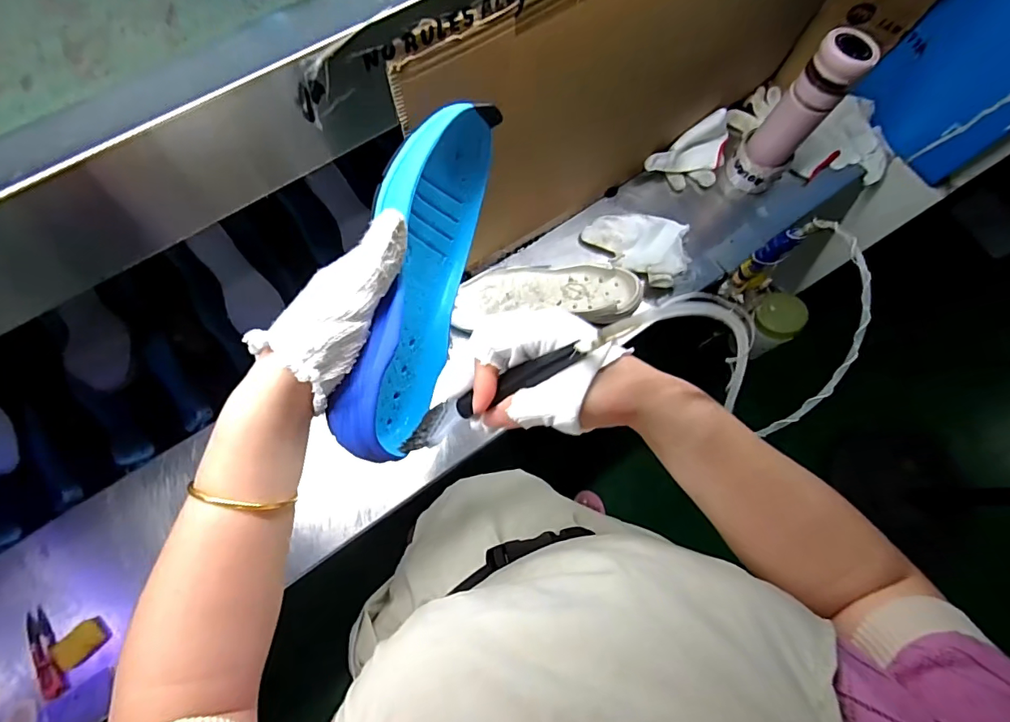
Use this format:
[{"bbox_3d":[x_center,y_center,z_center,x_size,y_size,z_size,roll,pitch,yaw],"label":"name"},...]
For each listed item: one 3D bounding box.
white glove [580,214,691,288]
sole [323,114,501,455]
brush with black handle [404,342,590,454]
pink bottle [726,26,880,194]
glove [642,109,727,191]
[{"bbox_3d":[0.213,-0.187,0.750,0.160,0.048,0.115,37,72,13],"label":"white glove"},{"bbox_3d":[-0.062,-0.054,0.340,0.051,0.084,0.238,16,92,3],"label":"sole"},{"bbox_3d":[-0.013,0.025,0.307,0.150,0.019,0.026,-29,71,35],"label":"brush with black handle"},{"bbox_3d":[0.425,-0.356,0.709,0.089,0.229,0.071,37,72,13],"label":"pink bottle"},{"bbox_3d":[0.314,-0.330,0.786,0.163,0.066,0.077,-33,72,-13],"label":"glove"}]

